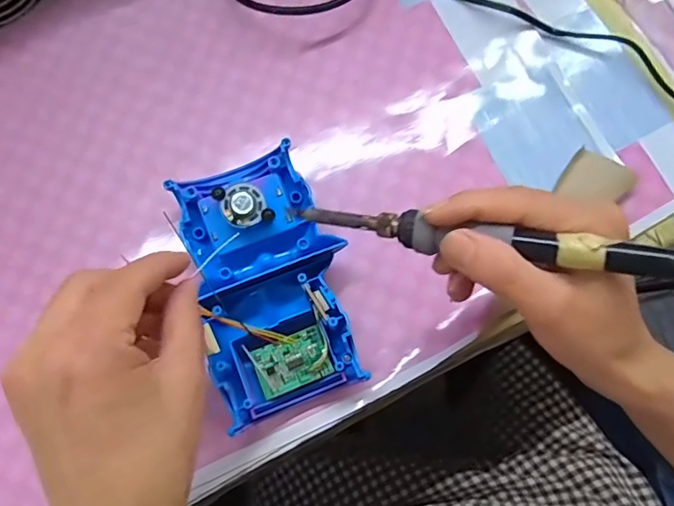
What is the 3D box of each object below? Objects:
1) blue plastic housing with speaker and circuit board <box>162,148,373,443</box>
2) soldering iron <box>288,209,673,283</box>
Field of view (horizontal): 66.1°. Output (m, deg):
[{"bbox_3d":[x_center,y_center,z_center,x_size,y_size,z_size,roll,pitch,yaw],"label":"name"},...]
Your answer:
[{"bbox_3d":[-0.042,0.016,0.316,0.088,0.037,0.155,-17,76,-4],"label":"blue plastic housing with speaker and circuit board"},{"bbox_3d":[0.076,-0.004,0.238,0.211,0.016,0.016,9,75,22],"label":"soldering iron"}]

